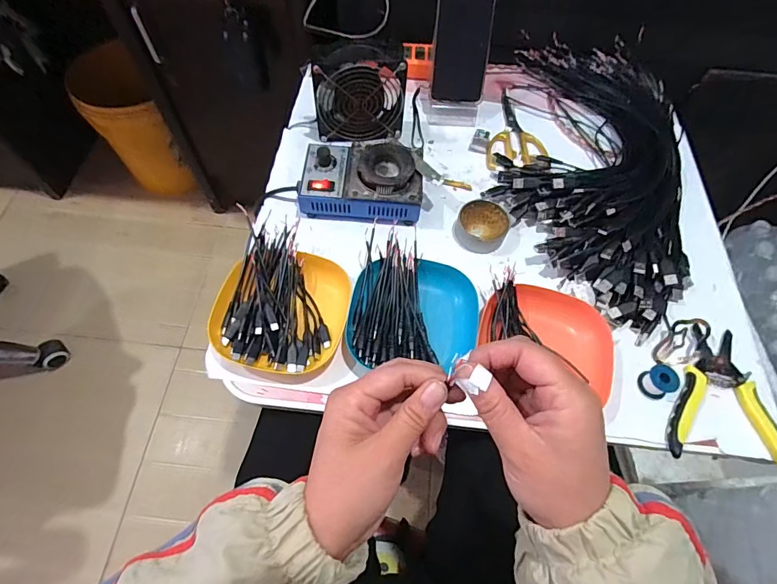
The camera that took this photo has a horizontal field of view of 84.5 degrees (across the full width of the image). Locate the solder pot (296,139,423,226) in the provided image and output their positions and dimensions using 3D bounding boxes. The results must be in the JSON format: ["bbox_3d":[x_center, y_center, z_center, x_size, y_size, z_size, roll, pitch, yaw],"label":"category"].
[{"bbox_3d":[-0.031,-0.149,0.543,0.153,0.049,0.112,8,63,2],"label":"solder pot"}]

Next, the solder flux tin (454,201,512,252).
[{"bbox_3d":[0.118,-0.083,0.543,0.063,0.023,0.063,1,63,-2],"label":"solder flux tin"}]

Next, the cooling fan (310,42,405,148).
[{"bbox_3d":[-0.040,-0.265,0.577,0.119,0.113,0.051,-9,64,-7],"label":"cooling fan"}]

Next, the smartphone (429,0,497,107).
[{"bbox_3d":[0.104,-0.354,0.597,0.076,0.167,0.012,3,30,-1],"label":"smartphone"}]

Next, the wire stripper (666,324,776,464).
[{"bbox_3d":[0.354,0.108,0.454,0.116,0.015,0.154,13,63,4],"label":"wire stripper"}]

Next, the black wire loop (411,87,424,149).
[{"bbox_3d":[0.042,-0.263,0.647,0.017,0.013,0.120,0,63,-2],"label":"black wire loop"}]

